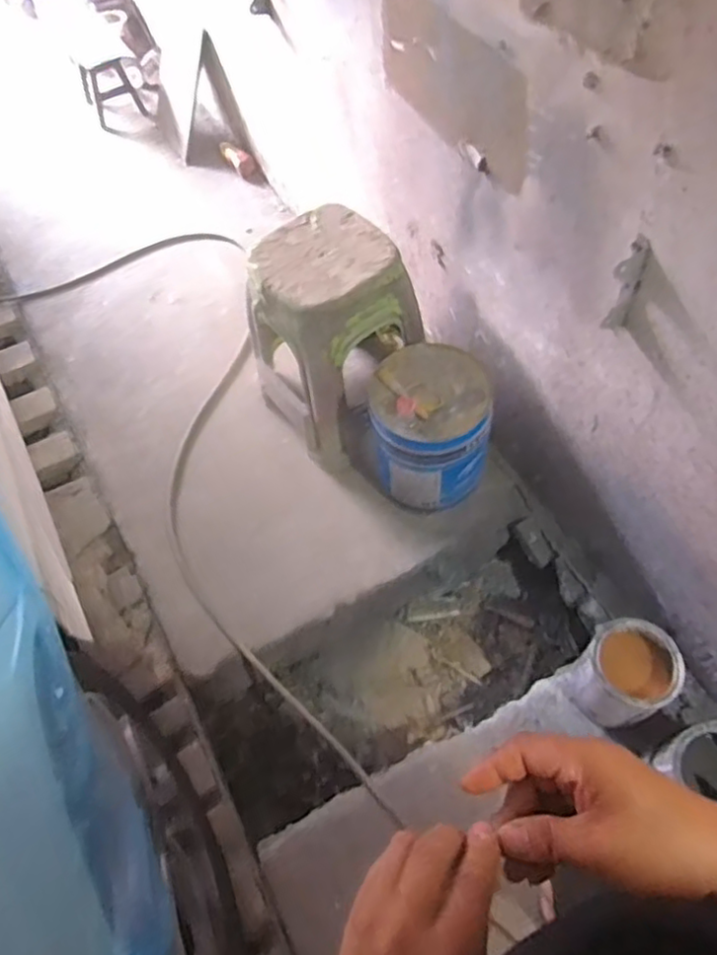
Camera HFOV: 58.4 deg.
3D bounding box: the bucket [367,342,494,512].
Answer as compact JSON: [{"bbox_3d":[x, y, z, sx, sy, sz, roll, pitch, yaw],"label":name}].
[{"bbox_3d":[0.158,-0.117,1.447,0.253,0.301,0.258,-2,59,3],"label":"bucket"}]

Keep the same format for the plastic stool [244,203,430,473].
[{"bbox_3d":[-0.068,-0.333,1.523,0.321,0.451,0.315,-37,64,-17],"label":"plastic stool"}]

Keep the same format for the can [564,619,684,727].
[{"bbox_3d":[0.516,0.380,1.246,0.158,0.181,0.162,-2,59,3],"label":"can"}]

